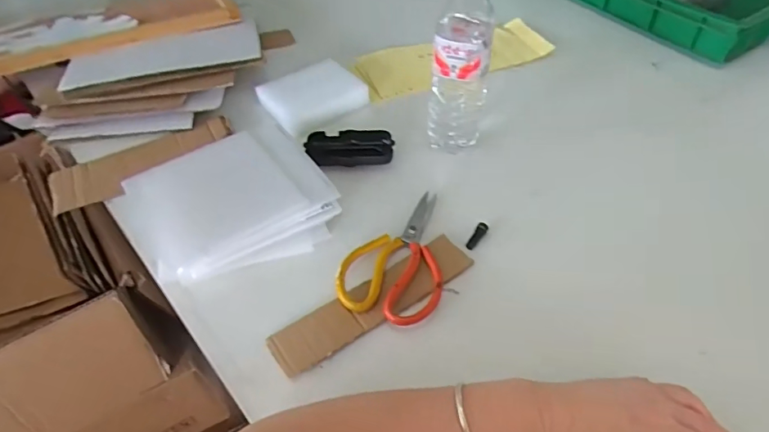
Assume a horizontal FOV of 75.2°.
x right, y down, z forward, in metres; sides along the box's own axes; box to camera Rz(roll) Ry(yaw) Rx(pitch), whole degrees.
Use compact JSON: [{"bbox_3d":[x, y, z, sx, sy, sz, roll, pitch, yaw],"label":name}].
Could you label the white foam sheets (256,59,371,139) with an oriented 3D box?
[{"bbox_3d":[-0.096,-0.172,0.710,0.140,0.032,0.106,-31,54,-24],"label":"white foam sheets"}]

